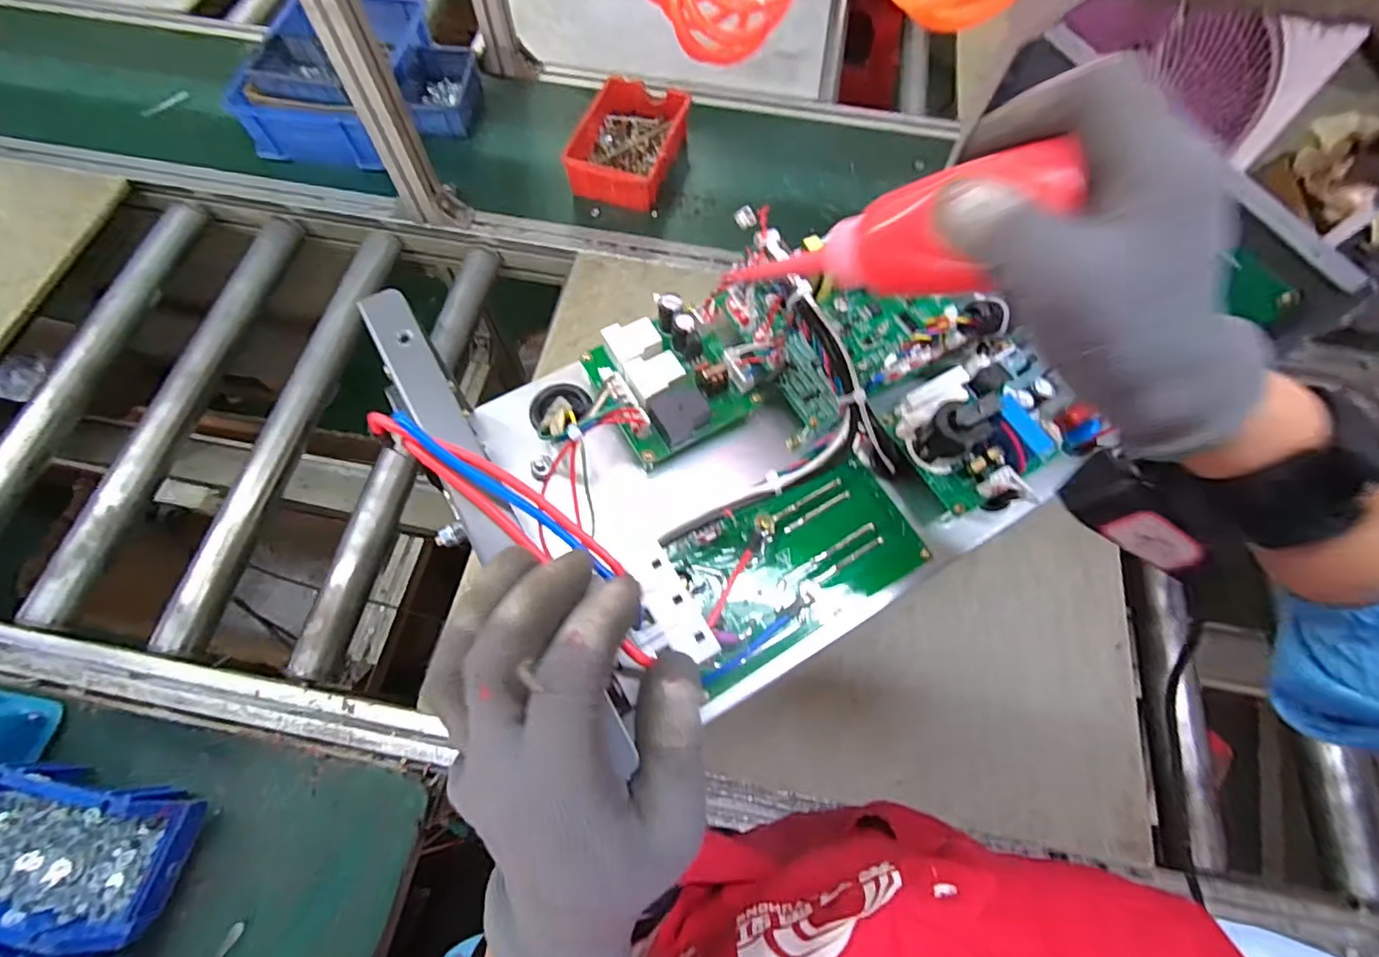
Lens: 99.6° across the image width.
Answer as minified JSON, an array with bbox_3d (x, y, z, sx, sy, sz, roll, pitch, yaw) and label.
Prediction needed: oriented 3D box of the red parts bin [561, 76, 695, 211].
[{"bbox_3d":[-0.087,-0.491,0.860,0.145,0.063,0.218,15,67,6],"label":"red parts bin"}]

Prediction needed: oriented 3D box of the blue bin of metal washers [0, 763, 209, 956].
[{"bbox_3d":[-0.492,0.295,0.461,0.154,0.061,0.106,9,67,3],"label":"blue bin of metal washers"}]

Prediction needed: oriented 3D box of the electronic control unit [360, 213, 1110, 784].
[{"bbox_3d":[0.040,-0.037,0.326,0.323,0.146,0.232,-29,70,-12],"label":"electronic control unit"}]

